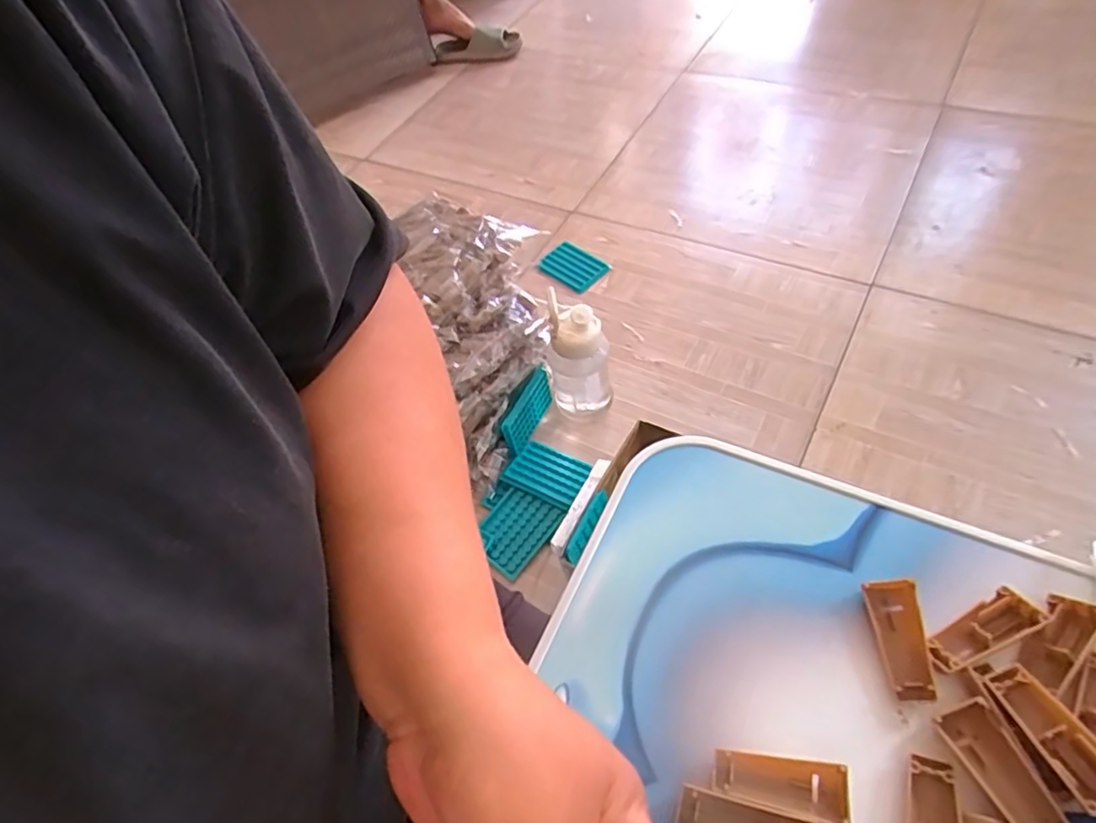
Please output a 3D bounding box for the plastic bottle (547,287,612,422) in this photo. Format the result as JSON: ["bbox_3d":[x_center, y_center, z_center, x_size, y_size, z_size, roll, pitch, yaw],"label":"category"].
[{"bbox_3d":[0.045,-0.075,0.916,0.094,0.224,0.071,-7,55,5],"label":"plastic bottle"}]

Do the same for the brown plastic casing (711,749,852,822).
[{"bbox_3d":[0.091,0.146,0.237,0.049,0.012,0.020,3,56,11],"label":"brown plastic casing"}]

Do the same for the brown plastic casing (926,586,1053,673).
[{"bbox_3d":[0.184,0.092,0.255,0.050,0.009,0.018,-30,56,-12],"label":"brown plastic casing"}]

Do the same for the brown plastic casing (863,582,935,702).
[{"bbox_3d":[0.152,0.096,0.258,0.017,0.010,0.049,-4,55,6],"label":"brown plastic casing"}]

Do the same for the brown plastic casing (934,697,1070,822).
[{"bbox_3d":[0.169,0.135,0.225,0.019,0.012,0.050,-13,41,-4],"label":"brown plastic casing"}]

